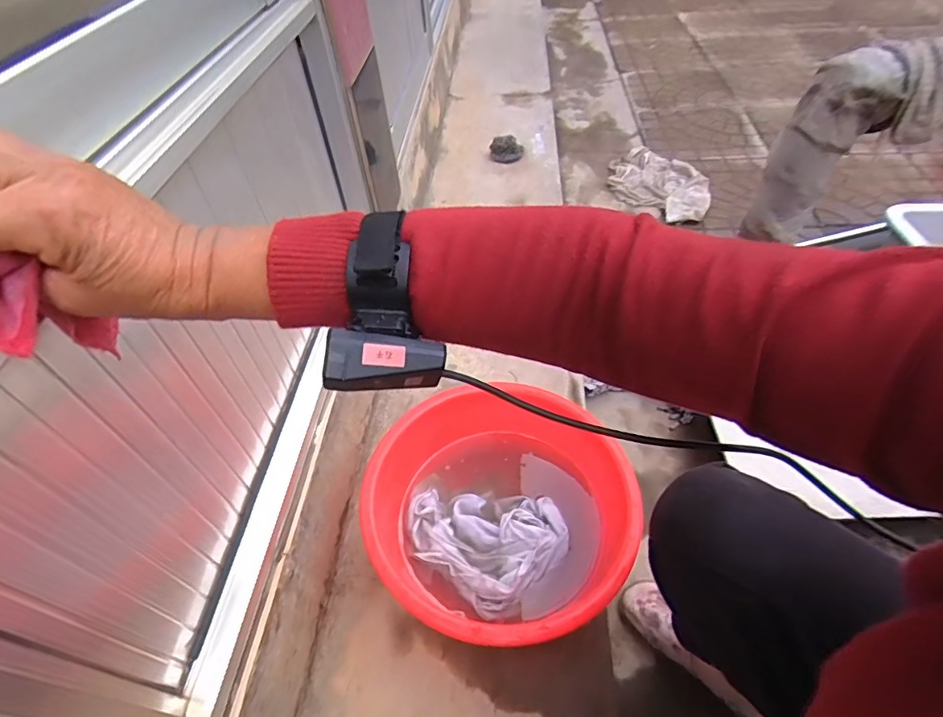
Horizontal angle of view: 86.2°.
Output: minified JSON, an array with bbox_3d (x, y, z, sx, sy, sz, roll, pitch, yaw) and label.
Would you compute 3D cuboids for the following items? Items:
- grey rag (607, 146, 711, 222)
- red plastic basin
[{"bbox_3d":[0.577,-0.544,1.568,0.221,0.067,0.388,-33,54,-23],"label":"grey rag"},{"bbox_3d":[0.039,0.207,0.709,0.349,0.117,0.356,-2,49,2],"label":"red plastic basin"}]

